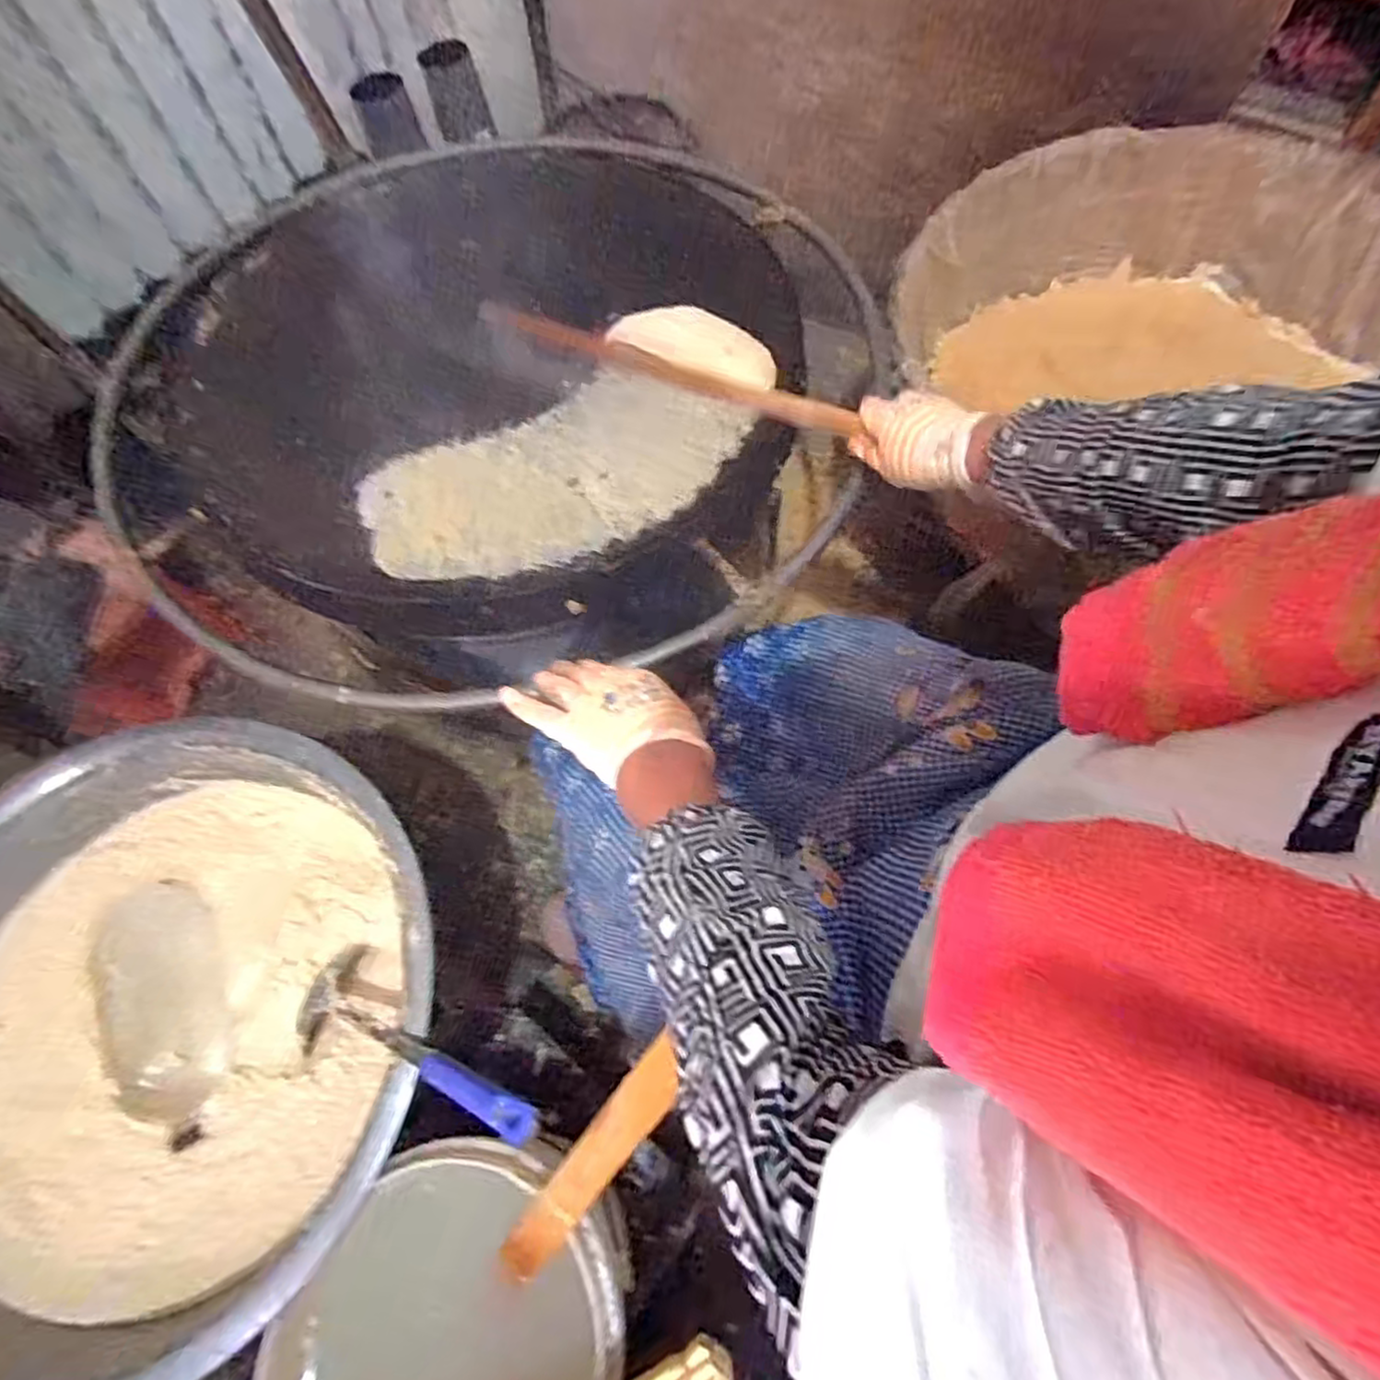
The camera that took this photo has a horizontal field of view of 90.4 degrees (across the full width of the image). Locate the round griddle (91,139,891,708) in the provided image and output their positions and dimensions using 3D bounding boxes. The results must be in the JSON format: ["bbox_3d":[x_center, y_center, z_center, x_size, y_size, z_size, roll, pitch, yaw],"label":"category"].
[{"bbox_3d":[-0.218,-0.305,0.679,0.726,0.098,0.639,27,69,15],"label":"round griddle"}]

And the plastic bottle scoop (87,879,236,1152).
[{"bbox_3d":[-0.505,0.298,0.652,0.099,0.054,0.244,-28,66,-10],"label":"plastic bottle scoop"}]

